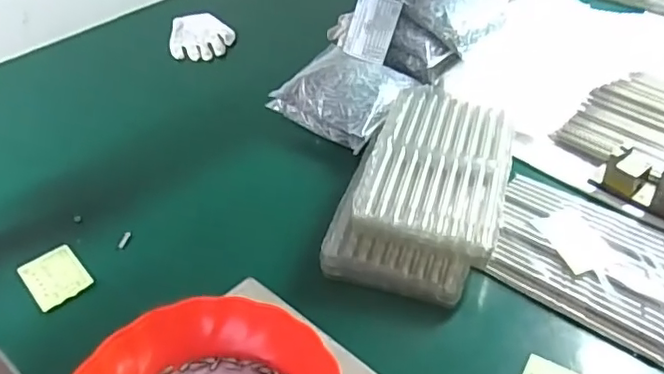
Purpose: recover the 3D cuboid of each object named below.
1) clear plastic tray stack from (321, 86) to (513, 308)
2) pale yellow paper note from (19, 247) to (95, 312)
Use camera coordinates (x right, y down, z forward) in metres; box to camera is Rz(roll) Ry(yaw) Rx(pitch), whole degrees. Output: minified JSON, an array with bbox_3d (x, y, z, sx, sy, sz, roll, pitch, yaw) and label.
[{"bbox_3d":[0.129,-0.004,0.781,0.189,0.072,0.325,13,46,17],"label":"clear plastic tray stack"},{"bbox_3d":[-0.347,0.113,0.745,0.066,0.006,0.090,-32,50,-27],"label":"pale yellow paper note"}]

